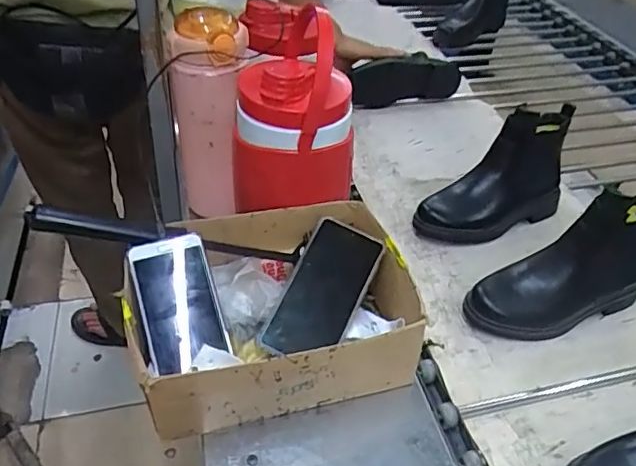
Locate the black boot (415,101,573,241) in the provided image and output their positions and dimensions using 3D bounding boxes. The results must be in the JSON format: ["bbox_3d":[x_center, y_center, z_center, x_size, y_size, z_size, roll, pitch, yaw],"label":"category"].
[{"bbox_3d":[0.257,-0.079,0.816,0.232,0.153,0.090,-19,46,-25],"label":"black boot"}]

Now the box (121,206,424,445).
[{"bbox_3d":[-0.050,0.089,0.609,0.277,0.131,0.198,-7,42,-13],"label":"box"}]

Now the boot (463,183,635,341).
[{"bbox_3d":[0.308,0.036,0.685,0.237,0.154,0.084,-12,43,-18],"label":"boot"}]

